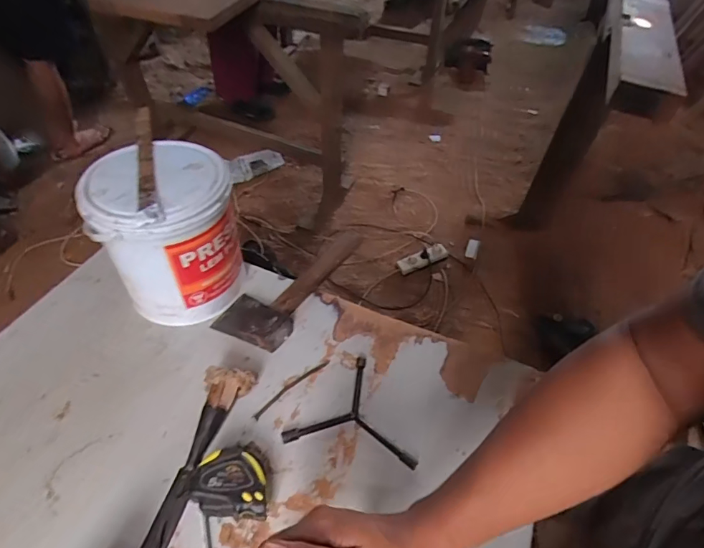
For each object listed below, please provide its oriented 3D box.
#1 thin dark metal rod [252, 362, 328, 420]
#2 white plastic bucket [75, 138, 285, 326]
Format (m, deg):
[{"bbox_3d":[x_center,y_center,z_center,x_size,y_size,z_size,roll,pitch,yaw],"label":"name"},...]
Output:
[{"bbox_3d":[-0.081,0.149,0.592,0.122,0.004,0.013,-34,57,-32],"label":"thin dark metal rod"},{"bbox_3d":[-0.259,-0.047,0.630,0.165,0.217,0.168,0,50,-1],"label":"white plastic bucket"}]

